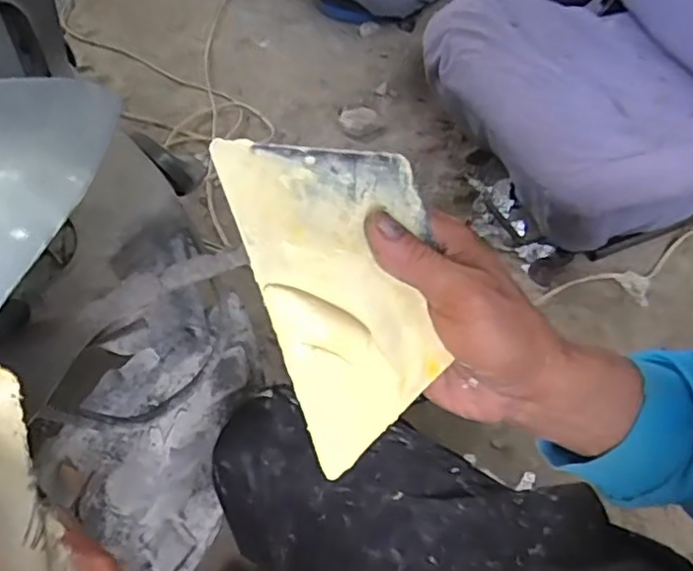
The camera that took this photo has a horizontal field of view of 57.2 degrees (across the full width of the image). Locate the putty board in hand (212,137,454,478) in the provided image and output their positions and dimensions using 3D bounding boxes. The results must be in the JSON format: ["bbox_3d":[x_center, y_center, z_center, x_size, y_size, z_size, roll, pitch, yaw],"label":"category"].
[{"bbox_3d":[0.005,-0.002,0.286,0.090,0.005,0.137,-18,87,-32],"label":"putty board in hand"}]

